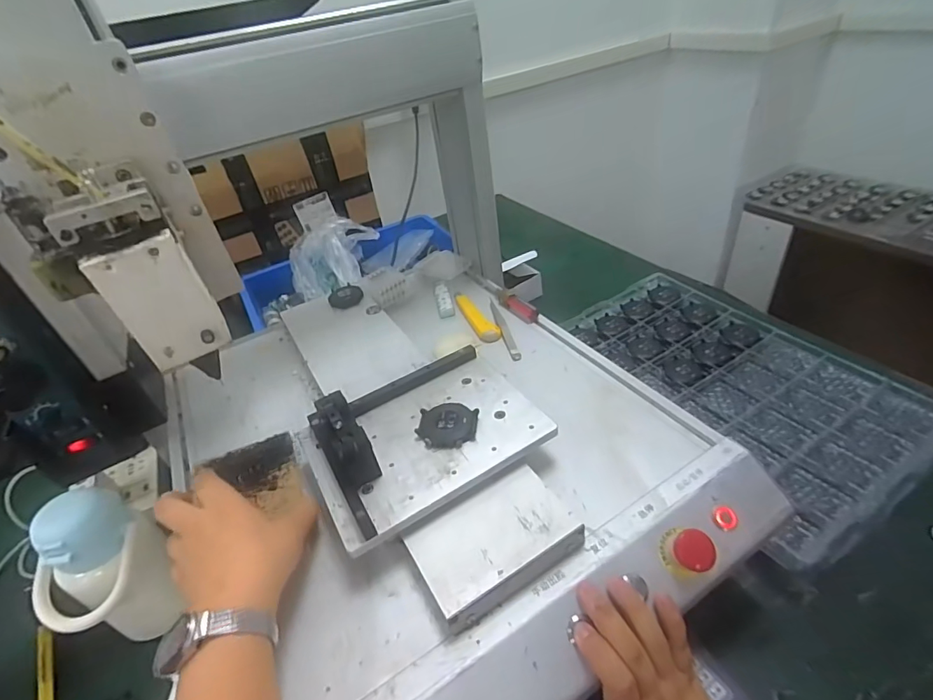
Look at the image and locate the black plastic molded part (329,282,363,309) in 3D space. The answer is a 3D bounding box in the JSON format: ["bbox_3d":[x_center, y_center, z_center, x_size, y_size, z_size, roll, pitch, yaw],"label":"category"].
[{"bbox_3d":[-0.172,-0.077,0.670,0.047,0.009,0.043,-17,42,-12],"label":"black plastic molded part"}]

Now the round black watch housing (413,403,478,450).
[{"bbox_3d":[-0.017,0.068,0.425,0.052,0.011,0.047,-1,39,10],"label":"round black watch housing"}]

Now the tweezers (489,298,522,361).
[{"bbox_3d":[0.046,-0.030,0.597,0.012,0.006,0.127,-12,41,-7],"label":"tweezers"}]

